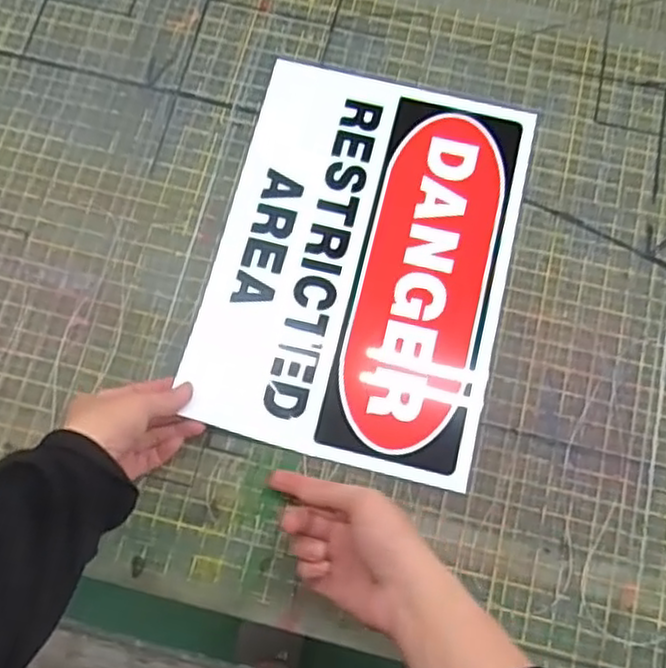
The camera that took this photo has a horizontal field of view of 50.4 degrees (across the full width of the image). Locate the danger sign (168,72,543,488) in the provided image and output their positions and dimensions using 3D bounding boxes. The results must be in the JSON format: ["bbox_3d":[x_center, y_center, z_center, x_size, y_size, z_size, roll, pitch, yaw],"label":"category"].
[{"bbox_3d":[0.027,-0.068,0.623,0.250,0.010,0.349,13,74,4],"label":"danger sign"}]

